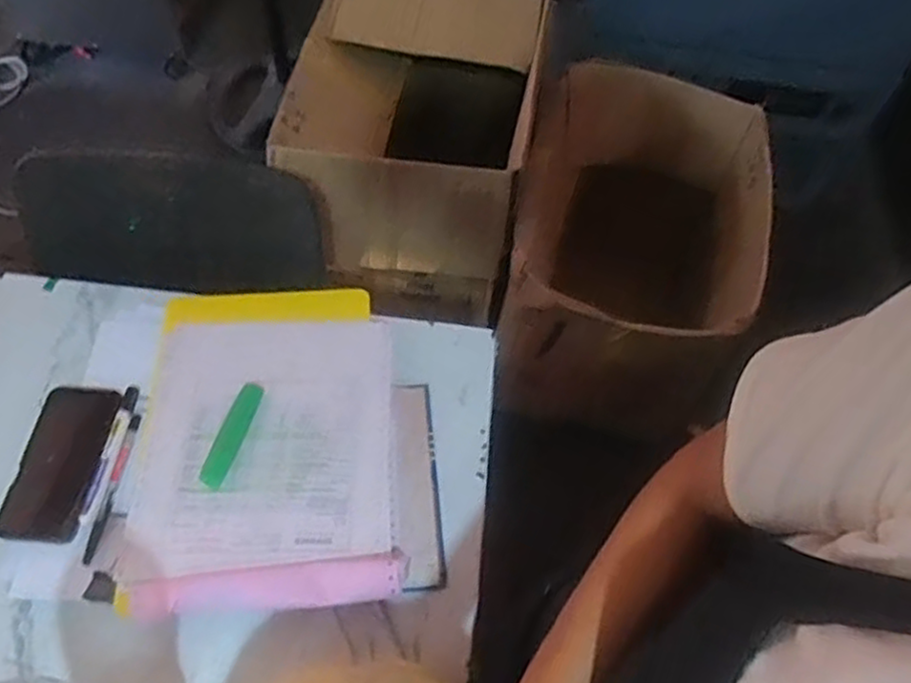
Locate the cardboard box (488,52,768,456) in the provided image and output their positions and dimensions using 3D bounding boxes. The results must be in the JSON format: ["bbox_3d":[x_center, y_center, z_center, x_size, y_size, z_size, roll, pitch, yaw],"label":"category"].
[{"bbox_3d":[0.346,-0.168,1.430,0.468,0.407,0.592,15,59,4],"label":"cardboard box"}]

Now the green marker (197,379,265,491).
[{"bbox_3d":[-0.223,0.090,0.711,0.025,0.008,0.112,15,59,4],"label":"green marker"}]

